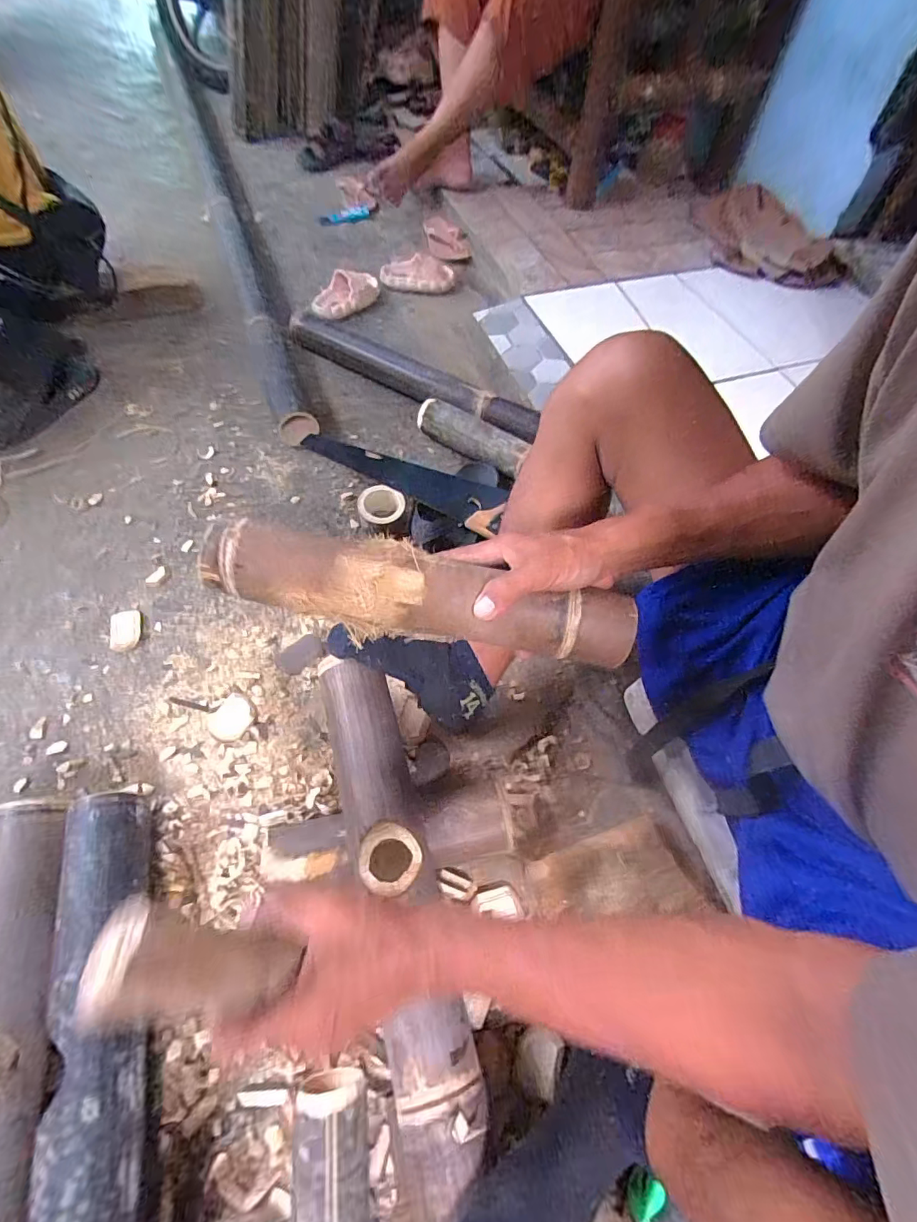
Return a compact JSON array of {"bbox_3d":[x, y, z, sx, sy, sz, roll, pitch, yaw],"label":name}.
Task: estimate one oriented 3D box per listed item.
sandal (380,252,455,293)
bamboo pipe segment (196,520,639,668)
[{"bbox_3d":[-0.101,-0.828,1.195,0.178,0.047,0.094,-4,60,-6],"label":"sandal"},{"bbox_3d":[-0.031,-0.011,0.402,0.339,0.059,0.065,11,59,-2],"label":"bamboo pipe segment"}]

